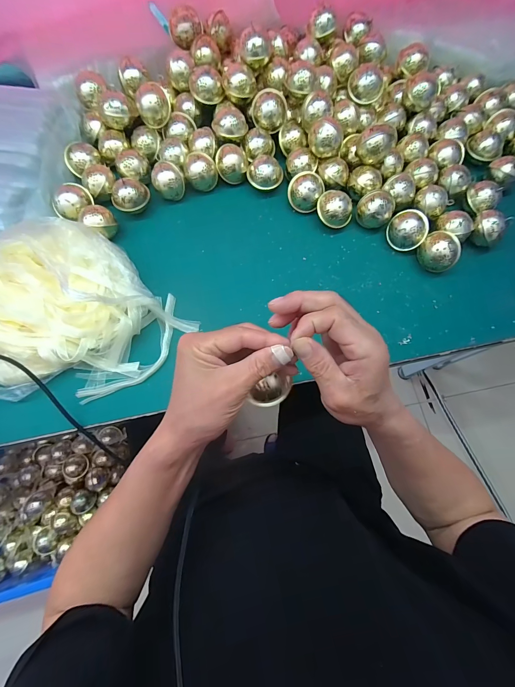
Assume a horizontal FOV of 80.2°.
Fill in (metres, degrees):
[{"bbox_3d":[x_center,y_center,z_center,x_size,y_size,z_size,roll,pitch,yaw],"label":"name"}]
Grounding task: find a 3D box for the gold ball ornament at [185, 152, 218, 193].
[{"bbox_3d":[-0.098,-0.301,0.540,0.052,0.052,0.055,0,72,0],"label":"gold ball ornament"}]

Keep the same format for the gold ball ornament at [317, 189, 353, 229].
[{"bbox_3d":[0.130,-0.225,0.517,0.060,0.049,0.054,22,74,7],"label":"gold ball ornament"}]

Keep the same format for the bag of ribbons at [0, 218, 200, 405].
[{"bbox_3d":[-0.283,-0.048,0.419,0.291,0.109,0.261,41,77,12],"label":"bag of ribbons"}]

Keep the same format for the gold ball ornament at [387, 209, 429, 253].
[{"bbox_3d":[0.246,-0.186,0.506,0.060,0.046,0.055,31,75,10],"label":"gold ball ornament"}]

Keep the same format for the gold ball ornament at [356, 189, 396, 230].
[{"bbox_3d":[0.200,-0.229,0.519,0.059,0.051,0.060,26,74,8],"label":"gold ball ornament"}]

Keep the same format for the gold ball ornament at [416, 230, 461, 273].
[{"bbox_3d":[0.289,-0.145,0.492,0.054,0.051,0.059,-41,77,-12],"label":"gold ball ornament"}]

